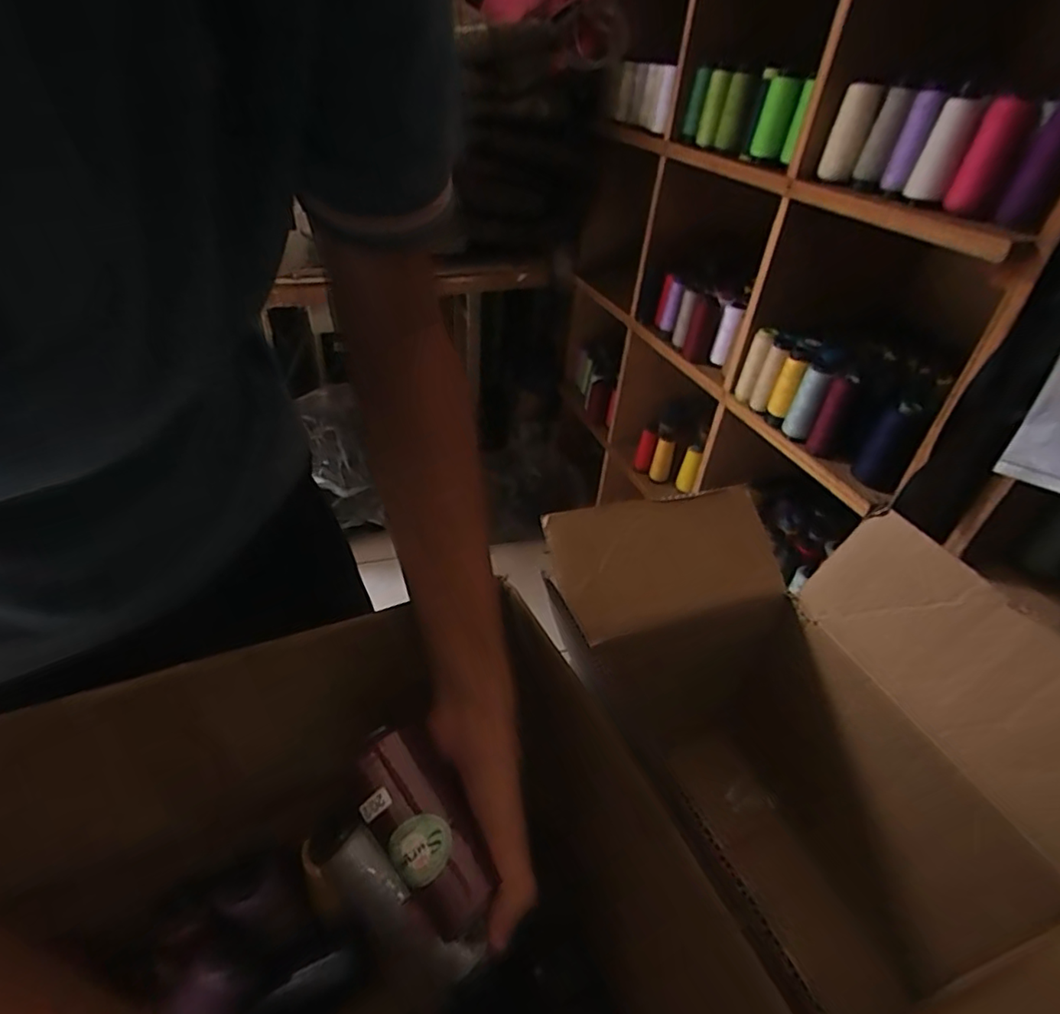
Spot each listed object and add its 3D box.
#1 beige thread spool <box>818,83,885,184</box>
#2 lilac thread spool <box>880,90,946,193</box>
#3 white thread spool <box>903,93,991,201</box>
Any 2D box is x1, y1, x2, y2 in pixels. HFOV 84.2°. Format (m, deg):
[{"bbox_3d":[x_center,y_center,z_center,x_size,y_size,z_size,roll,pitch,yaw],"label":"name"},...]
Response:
[{"bbox_3d":[0.391,-0.456,0.720,0.040,0.098,0.033,19,39,17],"label":"beige thread spool"},{"bbox_3d":[0.425,-0.406,0.655,0.027,0.094,0.031,19,39,17],"label":"lilac thread spool"},{"bbox_3d":[0.442,-0.380,0.630,0.039,0.091,0.031,22,41,20],"label":"white thread spool"}]

